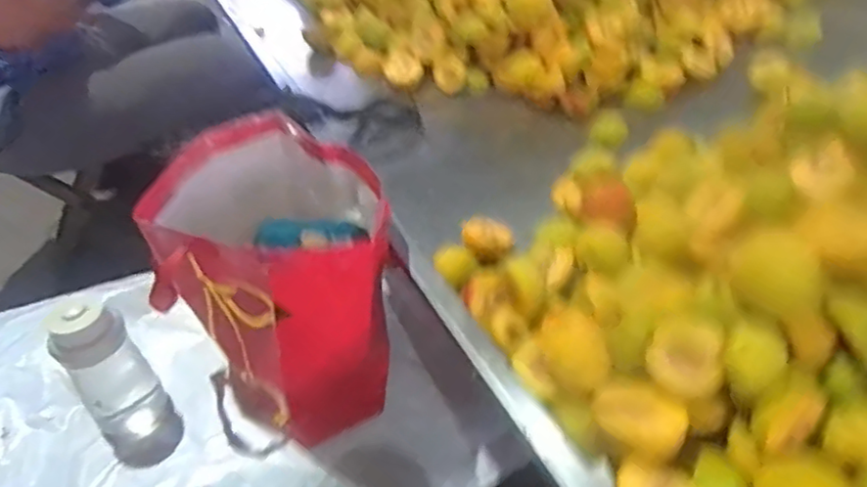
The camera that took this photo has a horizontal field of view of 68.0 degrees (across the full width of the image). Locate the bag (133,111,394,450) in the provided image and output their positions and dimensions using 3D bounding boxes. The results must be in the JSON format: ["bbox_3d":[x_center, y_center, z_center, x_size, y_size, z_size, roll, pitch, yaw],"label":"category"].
[{"bbox_3d":[-0.176,0.029,0.748,0.235,0.240,0.303,-14,43,-9],"label":"bag"}]

